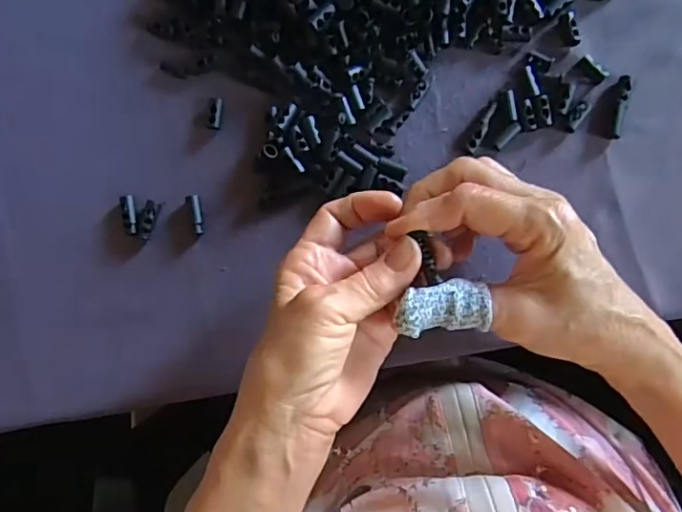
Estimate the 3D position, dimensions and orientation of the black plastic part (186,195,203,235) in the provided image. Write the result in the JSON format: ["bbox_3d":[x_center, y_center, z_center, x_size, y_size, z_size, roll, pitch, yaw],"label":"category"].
[{"bbox_3d":[-0.089,-0.026,0.337,0.007,0.004,0.024,-12,86,4],"label":"black plastic part"}]

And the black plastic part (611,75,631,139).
[{"bbox_3d":[0.162,-0.086,0.319,0.008,0.010,0.037,12,88,5],"label":"black plastic part"}]

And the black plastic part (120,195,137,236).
[{"bbox_3d":[-0.131,-0.025,0.341,0.009,0.005,0.025,-12,86,4],"label":"black plastic part"}]

